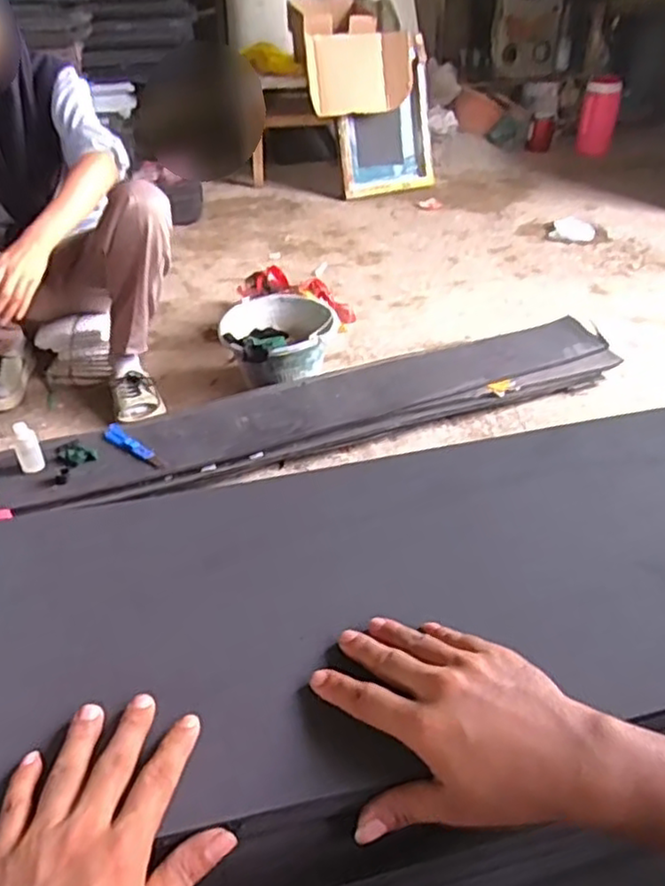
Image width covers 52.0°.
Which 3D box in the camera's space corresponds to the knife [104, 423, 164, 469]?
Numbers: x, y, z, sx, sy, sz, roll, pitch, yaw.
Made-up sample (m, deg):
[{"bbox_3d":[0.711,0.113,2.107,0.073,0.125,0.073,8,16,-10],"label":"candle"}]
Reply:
[{"bbox_3d":[-0.387,0.006,1.297,0.170,0.020,0.039,31,48,32],"label":"knife"}]

